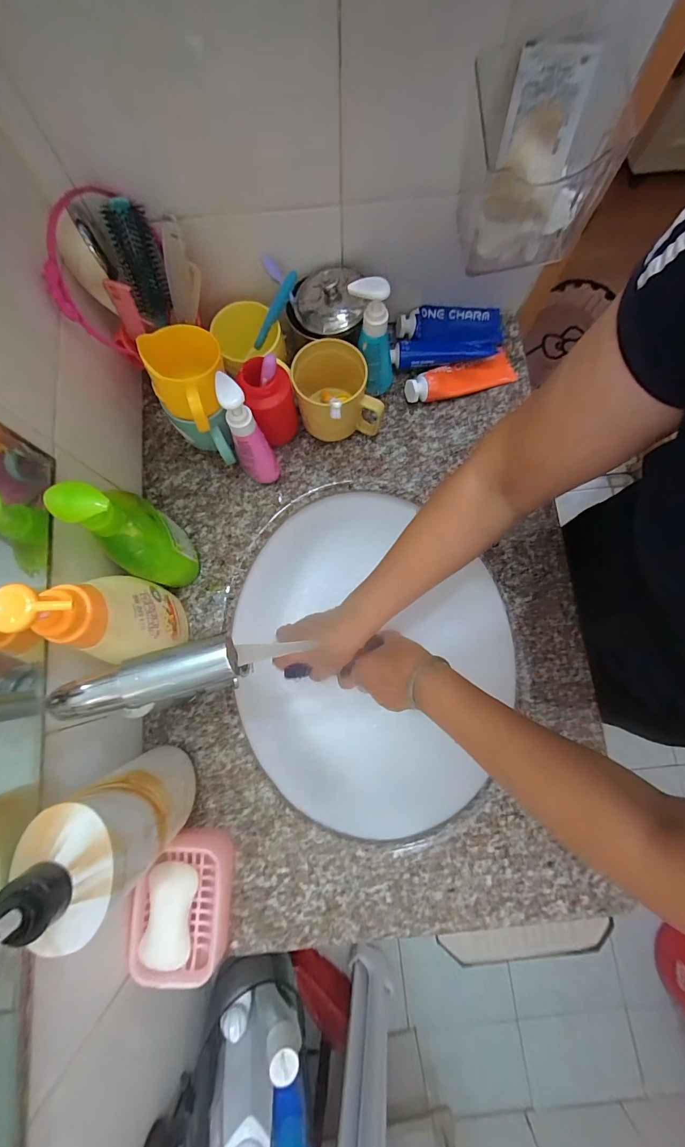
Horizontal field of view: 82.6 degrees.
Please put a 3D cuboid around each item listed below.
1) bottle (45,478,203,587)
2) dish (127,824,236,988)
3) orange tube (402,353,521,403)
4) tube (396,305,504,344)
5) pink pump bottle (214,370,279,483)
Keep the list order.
[{"bbox_3d":[-0.200,-0.035,0.390,0.068,0.184,0.065,35,82,7],"label":"bottle"},{"bbox_3d":[-0.166,0.336,0.401,0.095,0.039,0.125,-1,80,1],"label":"dish"},{"bbox_3d":[0.157,-0.259,0.515,0.154,0.030,0.042,-21,80,-3],"label":"orange tube"},{"bbox_3d":[0.149,-0.337,0.531,0.148,0.023,0.056,-7,91,-10],"label":"tube"},{"bbox_3d":[-0.106,-0.149,0.432,0.037,0.145,0.051,-29,81,-4],"label":"pink pump bottle"}]

